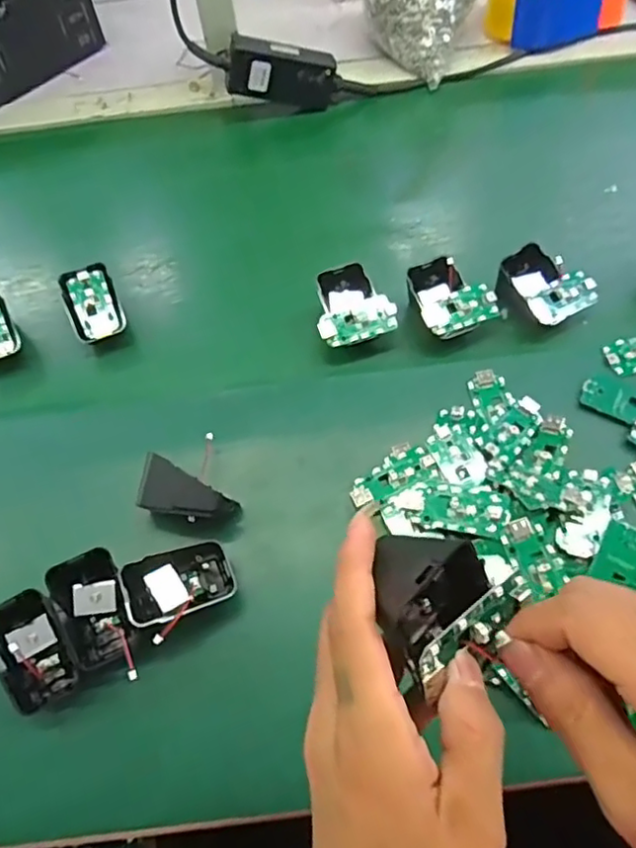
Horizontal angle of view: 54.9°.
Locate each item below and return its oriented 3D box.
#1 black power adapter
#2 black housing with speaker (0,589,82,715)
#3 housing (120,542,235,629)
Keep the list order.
[{"bbox_3d":[-0.038,-0.380,0.662,0.118,0.058,0.030,1,40,-20],"label":"black power adapter"},{"bbox_3d":[-0.181,0.143,0.386,0.044,0.014,0.070,-25,85,-20],"label":"black housing with speaker"},{"bbox_3d":[-0.092,0.105,0.403,0.070,0.016,0.046,-19,65,-27],"label":"housing"}]

